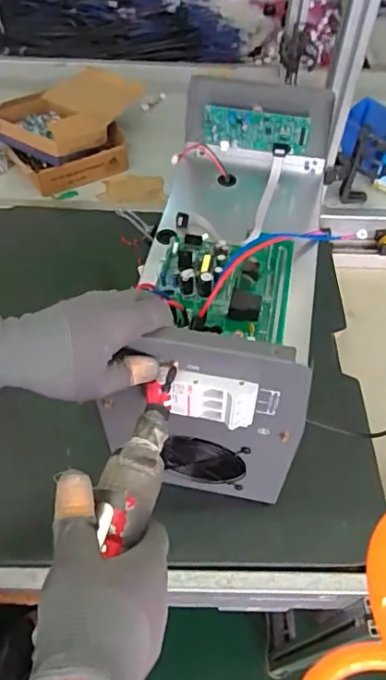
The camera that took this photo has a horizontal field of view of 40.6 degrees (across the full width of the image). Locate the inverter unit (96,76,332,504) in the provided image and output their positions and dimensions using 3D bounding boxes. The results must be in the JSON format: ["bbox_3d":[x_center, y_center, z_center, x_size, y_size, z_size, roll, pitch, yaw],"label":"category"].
[{"bbox_3d":[0.045,-0.079,0.636,0.208,0.286,0.449,7,55,4],"label":"inverter unit"}]

